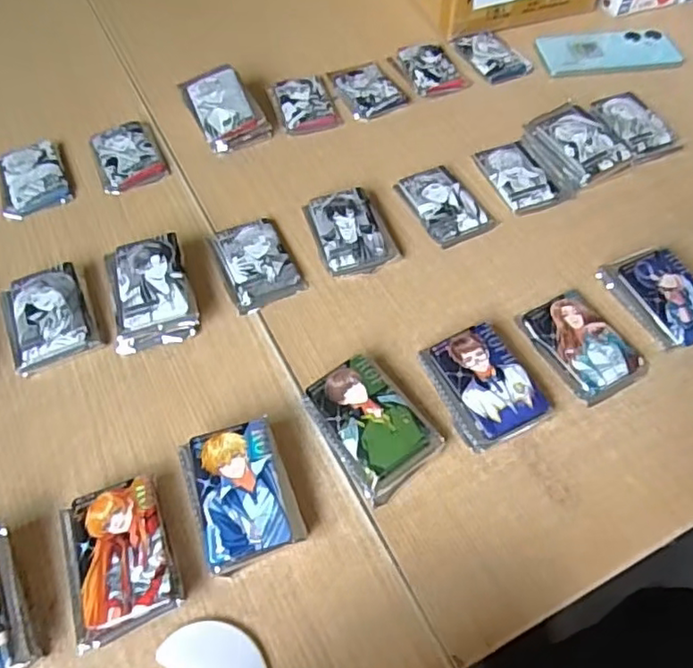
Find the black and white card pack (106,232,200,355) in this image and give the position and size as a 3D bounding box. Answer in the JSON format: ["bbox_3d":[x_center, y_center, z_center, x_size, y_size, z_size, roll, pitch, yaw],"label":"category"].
[{"bbox_3d":[-0.165,-0.035,0.515,0.065,0.031,0.095,-16,57,-10],"label":"black and white card pack"}]

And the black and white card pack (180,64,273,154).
[{"bbox_3d":[-0.128,-0.238,0.648,0.073,0.040,0.097,-21,58,-12],"label":"black and white card pack"}]

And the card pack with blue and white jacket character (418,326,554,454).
[{"bbox_3d":[0.105,0.037,0.468,0.069,0.020,0.090,-19,58,-11],"label":"card pack with blue and white jacket character"}]

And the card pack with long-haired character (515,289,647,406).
[{"bbox_3d":[0.192,0.006,0.494,0.068,0.012,0.093,-23,59,-14],"label":"card pack with long-haired character"}]

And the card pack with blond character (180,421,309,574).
[{"bbox_3d":[-0.070,0.108,0.415,0.066,0.031,0.087,-16,57,-10],"label":"card pack with blond character"}]

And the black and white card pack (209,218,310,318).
[{"bbox_3d":[-0.081,-0.064,0.547,0.064,0.010,0.091,-22,59,-13],"label":"black and white card pack"}]

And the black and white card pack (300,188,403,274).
[{"bbox_3d":[0.006,-0.095,0.562,0.069,0.020,0.084,-15,57,-9],"label":"black and white card pack"}]

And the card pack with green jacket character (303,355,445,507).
[{"bbox_3d":[0.016,0.066,0.450,0.065,0.019,0.094,-34,62,-20],"label":"card pack with green jacket character"}]

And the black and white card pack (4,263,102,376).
[{"bbox_3d":[-0.248,-0.015,0.509,0.063,0.020,0.087,-21,58,-13],"label":"black and white card pack"}]

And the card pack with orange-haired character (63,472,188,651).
[{"bbox_3d":[-0.147,0.145,0.397,0.064,0.020,0.091,-19,58,-12],"label":"card pack with orange-haired character"}]

